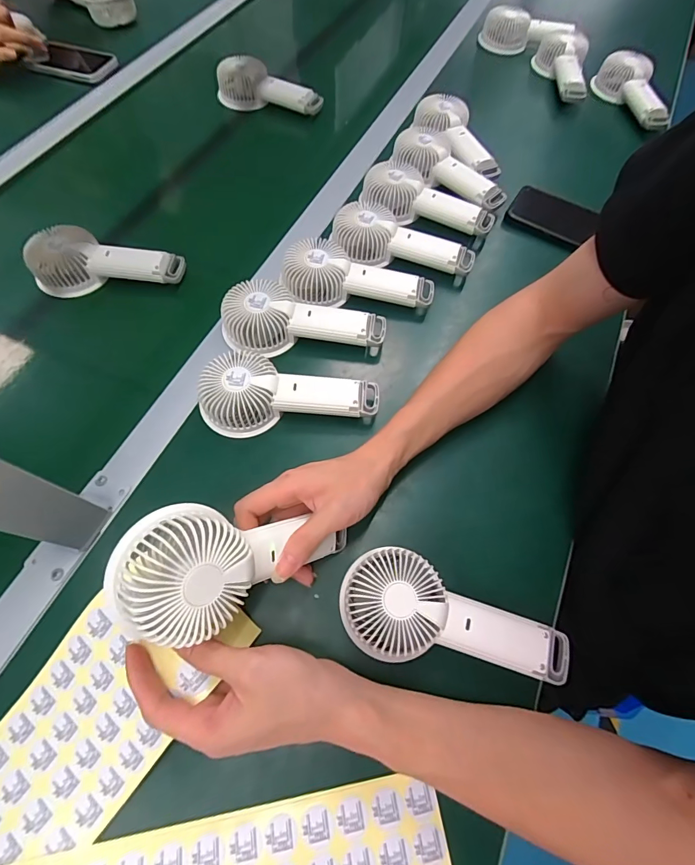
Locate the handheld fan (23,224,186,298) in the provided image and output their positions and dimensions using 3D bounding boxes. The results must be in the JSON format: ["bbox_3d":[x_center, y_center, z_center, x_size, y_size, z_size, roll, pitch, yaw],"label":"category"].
[{"bbox_3d":[-0.288,-0.206,0.477,0.174,0.044,0.063,-2,66,-3],"label":"handheld fan"}]

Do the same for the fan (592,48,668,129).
[{"bbox_3d":[0.476,-0.563,0.660,0.060,0.045,0.174,-9,66,-7],"label":"fan"}]

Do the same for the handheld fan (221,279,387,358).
[{"bbox_3d":[-0.048,-0.129,0.446,0.178,0.042,0.078,-1,66,-3],"label":"handheld fan"}]

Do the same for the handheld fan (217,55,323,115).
[{"bbox_3d":[-0.125,-0.562,0.650,0.175,0.047,0.061,12,66,3],"label":"handheld fan"}]

